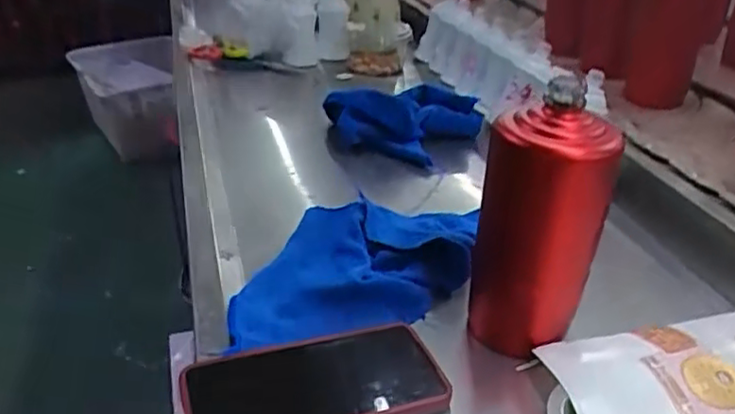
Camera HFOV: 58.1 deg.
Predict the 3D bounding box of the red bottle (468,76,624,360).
[{"bbox_3d":[0.120,0.013,0.459,0.084,0.169,0.069,10,31,17],"label":"red bottle"}]

